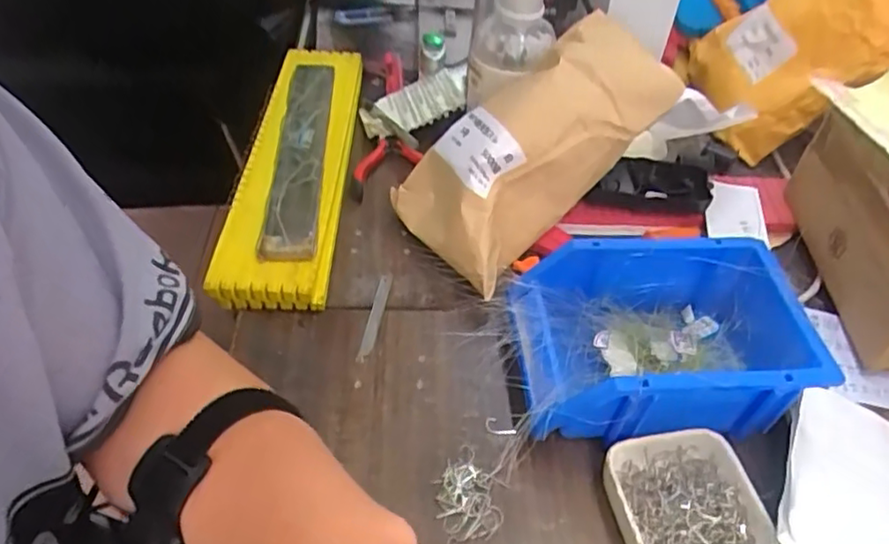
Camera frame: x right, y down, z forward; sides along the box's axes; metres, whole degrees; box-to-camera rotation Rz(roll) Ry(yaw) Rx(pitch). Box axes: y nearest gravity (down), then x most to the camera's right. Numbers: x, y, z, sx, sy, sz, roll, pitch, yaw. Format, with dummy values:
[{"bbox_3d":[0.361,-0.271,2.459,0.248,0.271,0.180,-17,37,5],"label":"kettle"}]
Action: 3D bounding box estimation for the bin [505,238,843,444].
[{"bbox_3d":[0.140,0.047,0.428,0.189,0.073,0.125,-1,48,-6],"label":"bin"}]

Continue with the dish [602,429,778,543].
[{"bbox_3d":[0.141,0.141,0.378,0.085,0.031,0.083,-9,47,-7],"label":"dish"}]

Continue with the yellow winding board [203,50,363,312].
[{"bbox_3d":[-0.135,-0.107,0.589,0.088,0.041,0.345,2,47,-3],"label":"yellow winding board"}]

